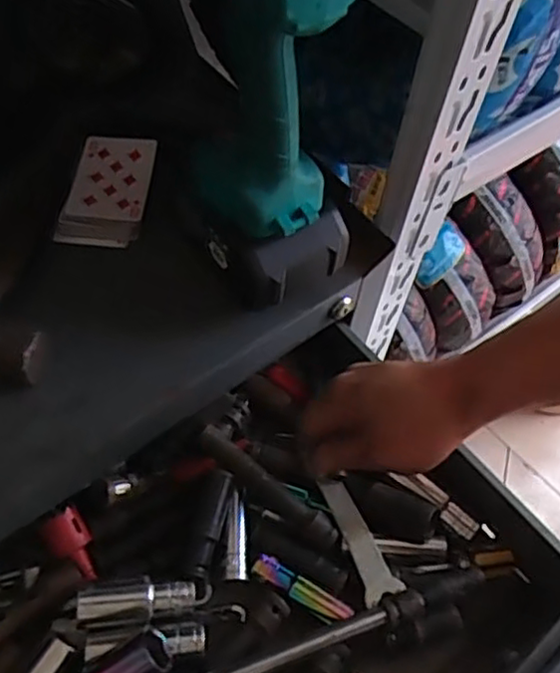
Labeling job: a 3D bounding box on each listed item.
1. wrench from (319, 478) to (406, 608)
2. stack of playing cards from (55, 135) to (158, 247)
[{"bbox_3d":[0.057,0.149,0.493,0.027,0.009,0.091,-20,66,-17],"label":"wrench"},{"bbox_3d":[-0.136,-0.117,0.530,0.061,0.023,0.097,5,57,-2],"label":"stack of playing cards"}]

